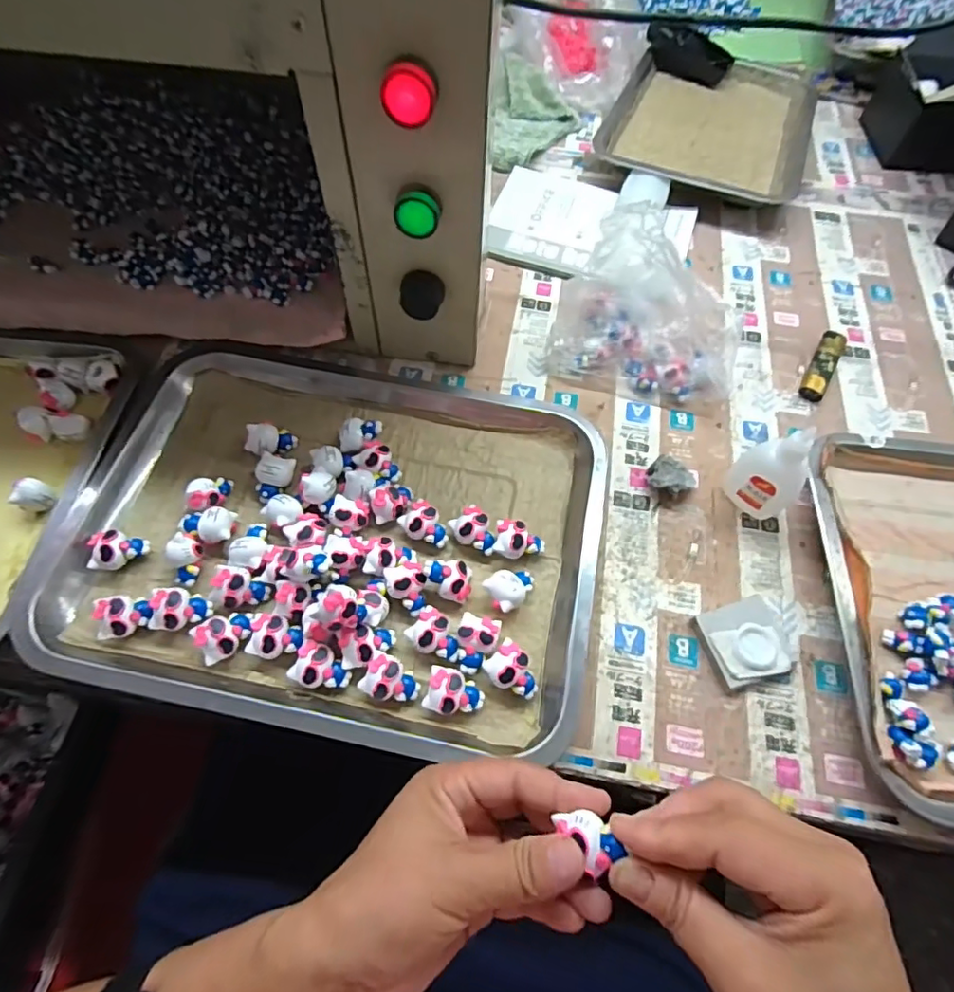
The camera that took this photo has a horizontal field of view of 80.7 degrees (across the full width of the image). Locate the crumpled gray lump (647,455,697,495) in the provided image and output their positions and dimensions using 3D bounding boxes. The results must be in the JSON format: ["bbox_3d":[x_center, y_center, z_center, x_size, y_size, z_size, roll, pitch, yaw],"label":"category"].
[{"bbox_3d":[0.148,-0.015,0.424,0.039,0.017,0.028,-3,62,-4],"label":"crumpled gray lump"}]

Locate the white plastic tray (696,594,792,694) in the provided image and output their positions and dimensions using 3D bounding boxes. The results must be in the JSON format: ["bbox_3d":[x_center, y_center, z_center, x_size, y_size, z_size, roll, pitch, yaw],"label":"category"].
[{"bbox_3d":[0.180,0.097,0.372,0.055,0.016,0.050,-15,64,-10],"label":"white plastic tray"}]

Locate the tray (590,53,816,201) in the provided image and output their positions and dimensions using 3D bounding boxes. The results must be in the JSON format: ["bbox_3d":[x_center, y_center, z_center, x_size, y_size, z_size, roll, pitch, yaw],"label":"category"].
[{"bbox_3d":[0.276,-0.442,0.664,0.220,0.034,0.303,20,63,8],"label":"tray"}]

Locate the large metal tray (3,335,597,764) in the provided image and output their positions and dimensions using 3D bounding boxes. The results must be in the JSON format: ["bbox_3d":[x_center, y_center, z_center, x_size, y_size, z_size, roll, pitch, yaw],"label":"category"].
[{"bbox_3d":[-0.092,0.011,0.385,0.348,0.025,0.271,12,60,3],"label":"large metal tray"}]

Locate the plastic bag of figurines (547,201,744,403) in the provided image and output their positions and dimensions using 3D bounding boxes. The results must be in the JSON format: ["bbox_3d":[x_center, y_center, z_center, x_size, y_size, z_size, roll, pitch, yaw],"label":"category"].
[{"bbox_3d":[0.145,-0.155,0.455,0.149,0.094,0.094,16,63,6],"label":"plastic bag of figurines"}]

